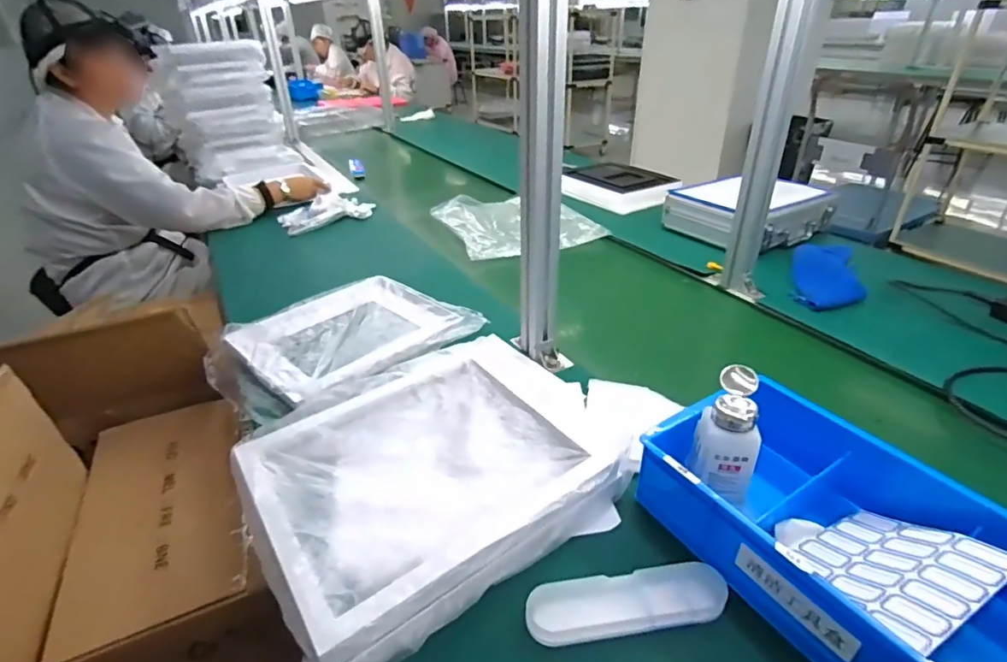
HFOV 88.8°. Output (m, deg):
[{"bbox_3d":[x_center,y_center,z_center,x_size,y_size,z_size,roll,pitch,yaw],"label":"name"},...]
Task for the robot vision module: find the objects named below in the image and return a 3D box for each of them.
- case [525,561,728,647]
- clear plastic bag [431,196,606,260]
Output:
[{"bbox_3d":[0.108,0.242,0.456,0.173,0.031,0.048,-7,32,-8],"label":"case"},{"bbox_3d":[0.026,-0.275,1.285,0.330,0.030,0.394,-12,34,-20],"label":"clear plastic bag"}]

